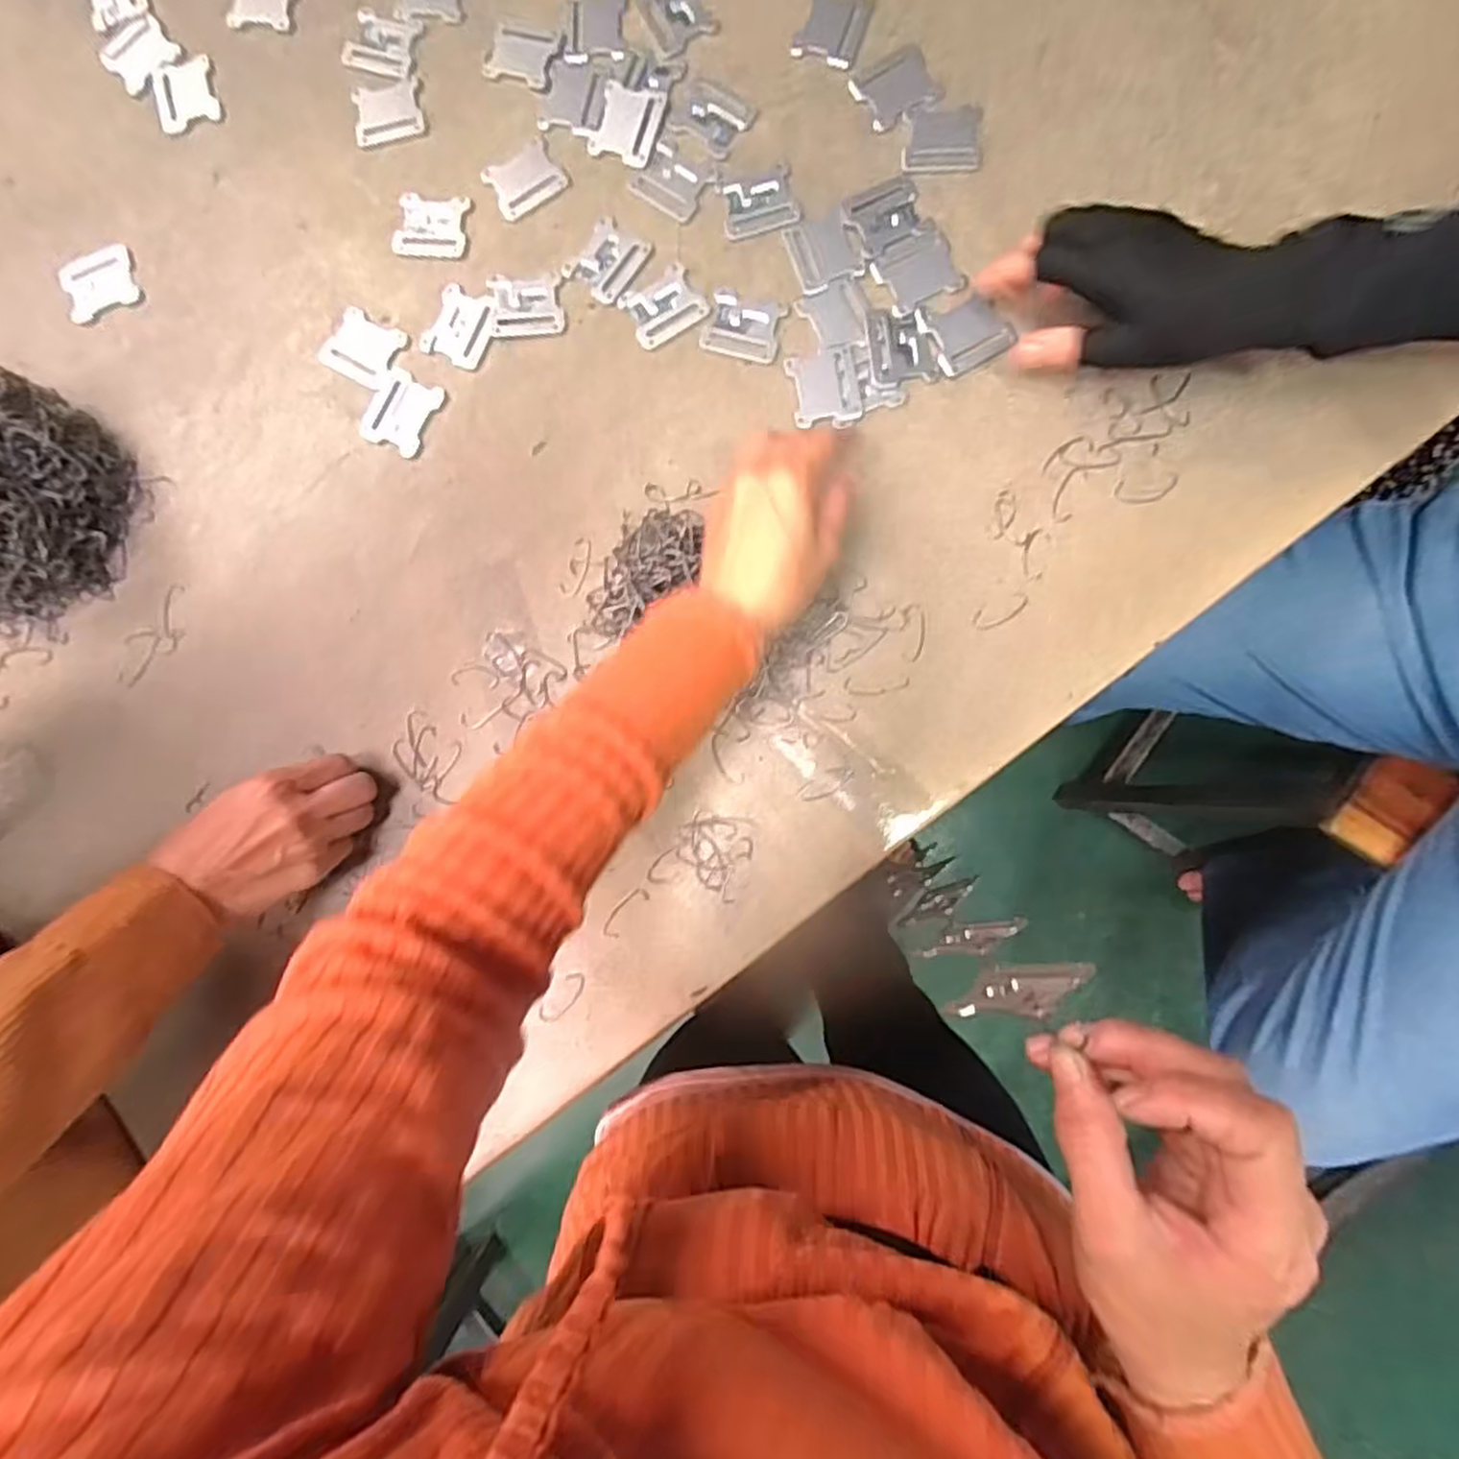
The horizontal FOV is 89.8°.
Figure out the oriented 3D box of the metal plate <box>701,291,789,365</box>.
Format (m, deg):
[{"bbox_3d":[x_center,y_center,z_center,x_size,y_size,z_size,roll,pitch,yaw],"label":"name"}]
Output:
[{"bbox_3d":[0.010,-0.265,0.481,0.050,0.004,0.041,18,86,7],"label":"metal plate"}]

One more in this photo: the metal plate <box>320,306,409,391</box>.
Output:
[{"bbox_3d":[-0.249,-0.260,0.500,0.055,0.005,0.045,27,88,8],"label":"metal plate"}]

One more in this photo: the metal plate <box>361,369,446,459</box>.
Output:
[{"bbox_3d":[-0.223,-0.216,0.498,0.042,0.004,0.052,24,87,7],"label":"metal plate"}]

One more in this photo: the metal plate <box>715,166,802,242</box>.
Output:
[{"bbox_3d":[0.020,-0.350,0.486,0.048,0.004,0.042,-11,83,4],"label":"metal plate"}]

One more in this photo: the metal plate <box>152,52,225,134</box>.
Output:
[{"bbox_3d":[-0.392,-0.457,0.526,0.046,0.004,0.057,-22,83,3],"label":"metal plate"}]

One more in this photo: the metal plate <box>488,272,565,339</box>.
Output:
[{"bbox_3d":[-0.137,-0.287,0.493,0.049,0.004,0.039,-3,84,5],"label":"metal plate"}]

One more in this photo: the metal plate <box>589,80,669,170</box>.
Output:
[{"bbox_3d":[-0.069,-0.410,0.495,0.044,0.004,0.053,17,86,7],"label":"metal plate"}]

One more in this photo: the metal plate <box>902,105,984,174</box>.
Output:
[{"bbox_3d":[0.140,-0.387,0.479,0.050,0.004,0.047,3,85,6],"label":"metal plate"}]

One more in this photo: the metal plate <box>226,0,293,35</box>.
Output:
[{"bbox_3d":[-0.336,-0.525,0.526,0.051,0.004,0.045,9,85,6],"label":"metal plate"}]

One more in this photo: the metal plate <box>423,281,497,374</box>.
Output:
[{"bbox_3d":[-0.183,-0.275,0.499,0.043,0.004,0.050,26,87,7],"label":"metal plate"}]

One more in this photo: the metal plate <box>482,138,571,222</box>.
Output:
[{"bbox_3d":[-0.138,-0.375,0.498,0.050,0.004,0.043,-29,82,2],"label":"metal plate"}]

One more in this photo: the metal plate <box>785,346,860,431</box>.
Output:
[{"bbox_3d":[0.061,-0.219,0.471,0.043,0.004,0.051,-9,84,5],"label":"metal plate"}]

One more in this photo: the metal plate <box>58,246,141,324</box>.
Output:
[{"bbox_3d":[-0.448,-0.317,0.521,0.049,0.010,0.039,-21,83,3],"label":"metal plate"}]

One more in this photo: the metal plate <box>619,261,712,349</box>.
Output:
[{"bbox_3d":[-0.044,-0.282,0.487,0.051,0.004,0.044,-30,82,2],"label":"metal plate"}]

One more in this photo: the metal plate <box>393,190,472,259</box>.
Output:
[{"bbox_3d":[-0.206,-0.348,0.505,0.049,0.004,0.048,4,85,6],"label":"metal plate"}]

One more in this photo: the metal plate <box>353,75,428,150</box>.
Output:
[{"bbox_3d":[-0.238,-0.432,0.511,0.050,0.004,0.044,-11,84,4],"label":"metal plate"}]

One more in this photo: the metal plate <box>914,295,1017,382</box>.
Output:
[{"bbox_3d":[0.152,-0.254,0.466,0.049,0.004,0.046,-23,83,3],"label":"metal plate"}]

